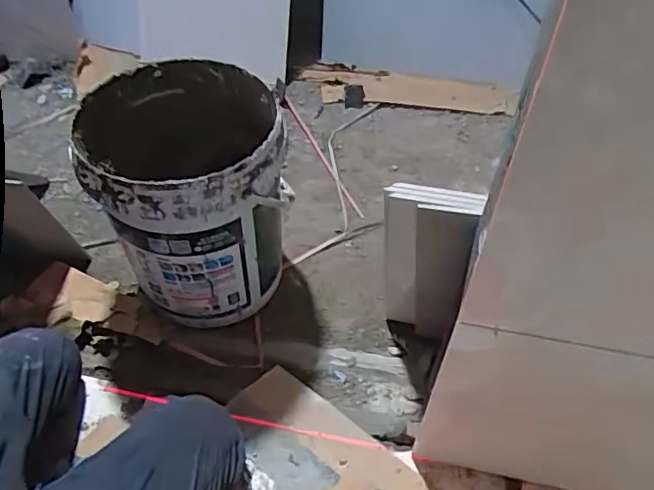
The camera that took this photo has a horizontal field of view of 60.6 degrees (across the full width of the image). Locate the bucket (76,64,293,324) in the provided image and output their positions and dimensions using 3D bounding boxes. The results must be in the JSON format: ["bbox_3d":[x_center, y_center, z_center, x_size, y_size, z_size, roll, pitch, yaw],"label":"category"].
[{"bbox_3d":[-0.208,-0.085,0.946,0.271,0.348,0.318,-5,51,-5],"label":"bucket"}]

